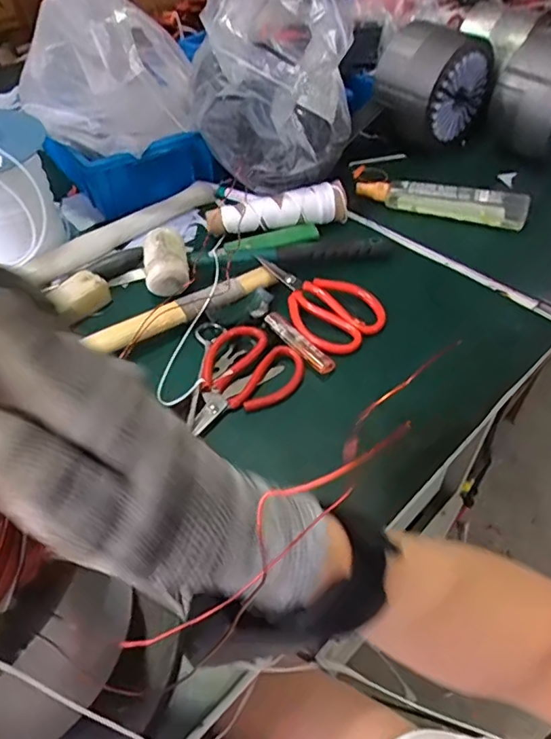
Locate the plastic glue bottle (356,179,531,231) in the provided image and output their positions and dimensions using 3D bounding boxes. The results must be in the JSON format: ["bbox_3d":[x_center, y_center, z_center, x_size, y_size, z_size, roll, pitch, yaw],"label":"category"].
[{"bbox_3d":[0.220,-0.227,0.706,0.216,0.040,0.030,16,49,14],"label":"plastic glue bottle"}]

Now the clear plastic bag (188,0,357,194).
[{"bbox_3d":[-0.006,-0.321,0.617,0.168,0.211,0.189,28,53,24],"label":"clear plastic bag"}]

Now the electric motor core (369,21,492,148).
[{"bbox_3d":[0.242,-0.440,0.806,0.123,0.142,0.120,-26,52,-22],"label":"electric motor core"}]

